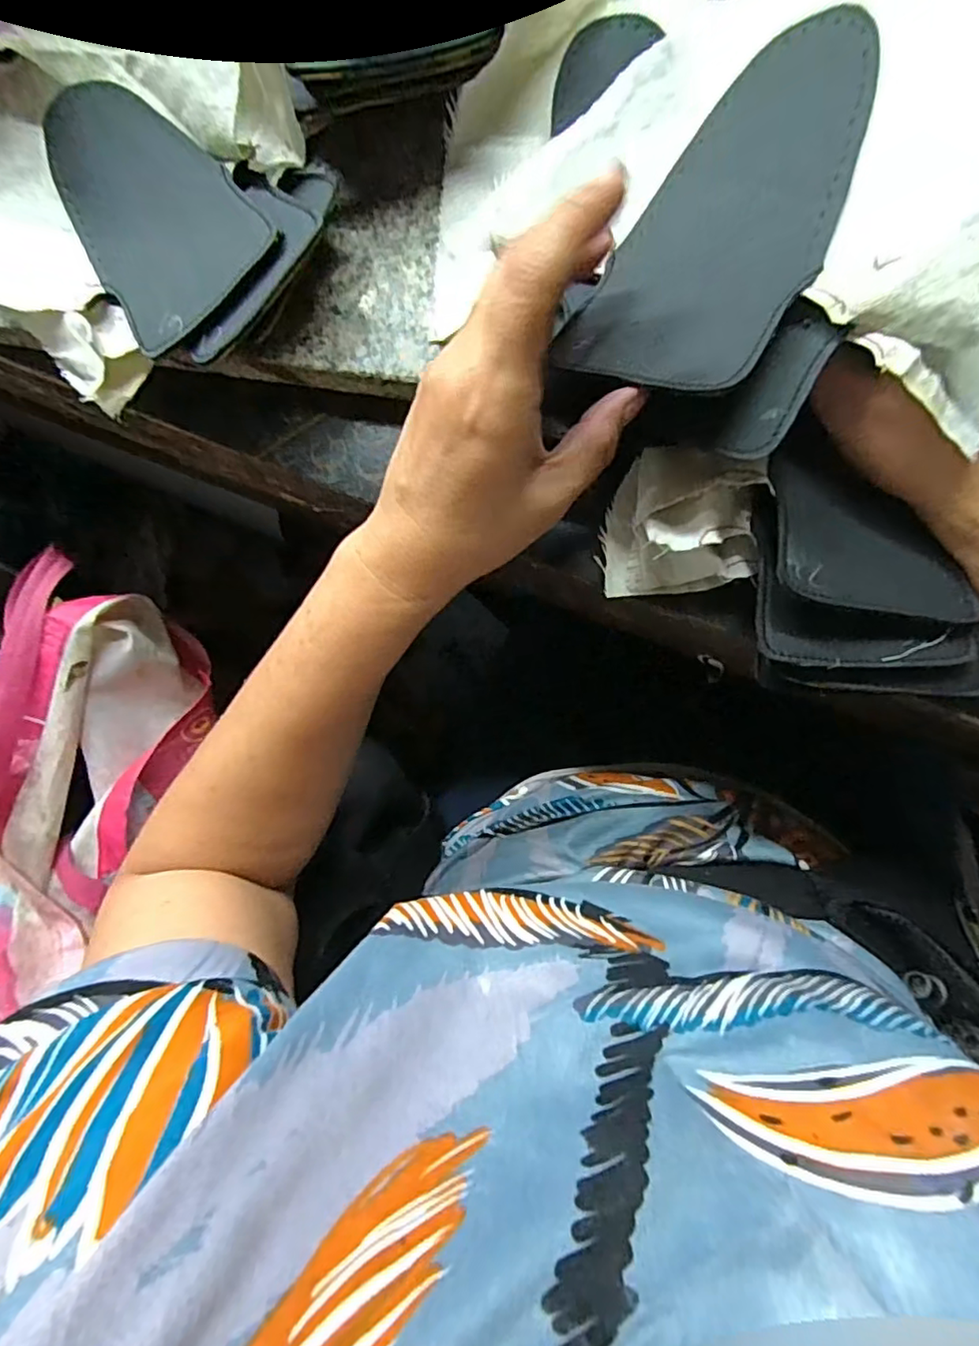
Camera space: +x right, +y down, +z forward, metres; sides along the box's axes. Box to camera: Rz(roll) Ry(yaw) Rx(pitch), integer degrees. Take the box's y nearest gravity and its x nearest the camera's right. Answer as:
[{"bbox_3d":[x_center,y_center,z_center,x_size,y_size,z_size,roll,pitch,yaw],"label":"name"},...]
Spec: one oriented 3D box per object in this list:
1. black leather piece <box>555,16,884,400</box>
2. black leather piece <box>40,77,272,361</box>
[{"bbox_3d":[0.094,-0.180,0.231,0.082,0.012,0.154,30,90,32],"label":"black leather piece"},{"bbox_3d":[-0.163,-0.225,0.278,0.076,0.018,0.145,-34,84,2],"label":"black leather piece"}]

